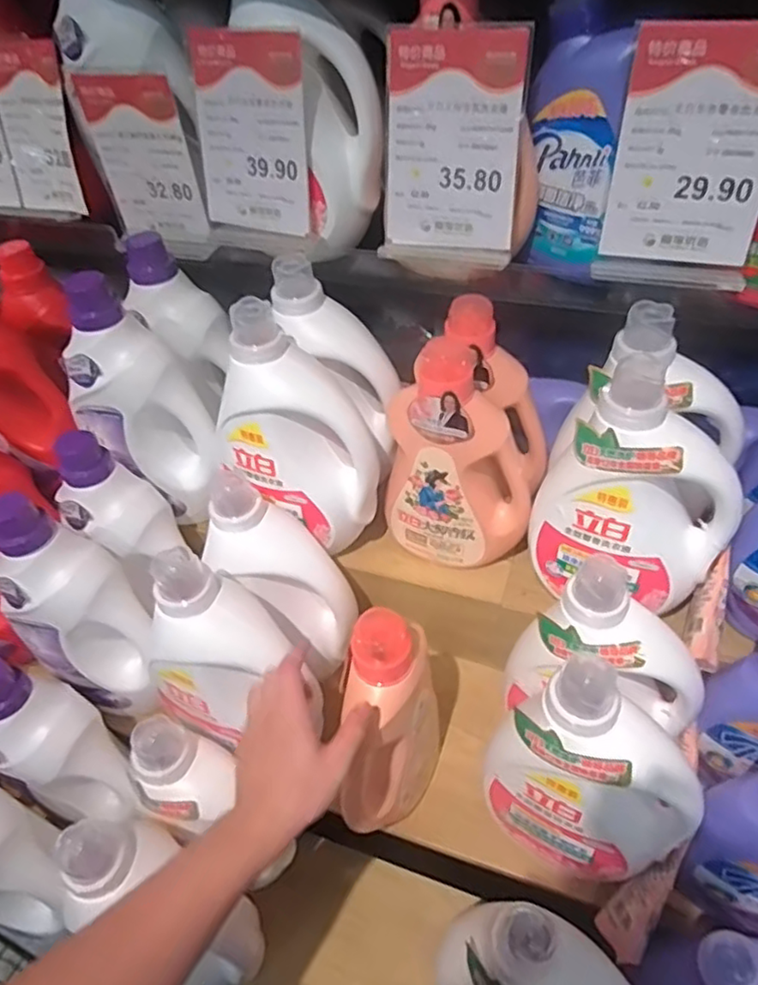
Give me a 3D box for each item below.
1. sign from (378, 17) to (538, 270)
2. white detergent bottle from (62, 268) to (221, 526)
[{"bbox_3d":[0.079,-0.361,0.686,0.142,0.220,0.012,12,33,16],"label":"sign"},{"bbox_3d":[-0.296,-0.110,0.829,0.148,0.315,0.112,22,49,24],"label":"white detergent bottle"}]

